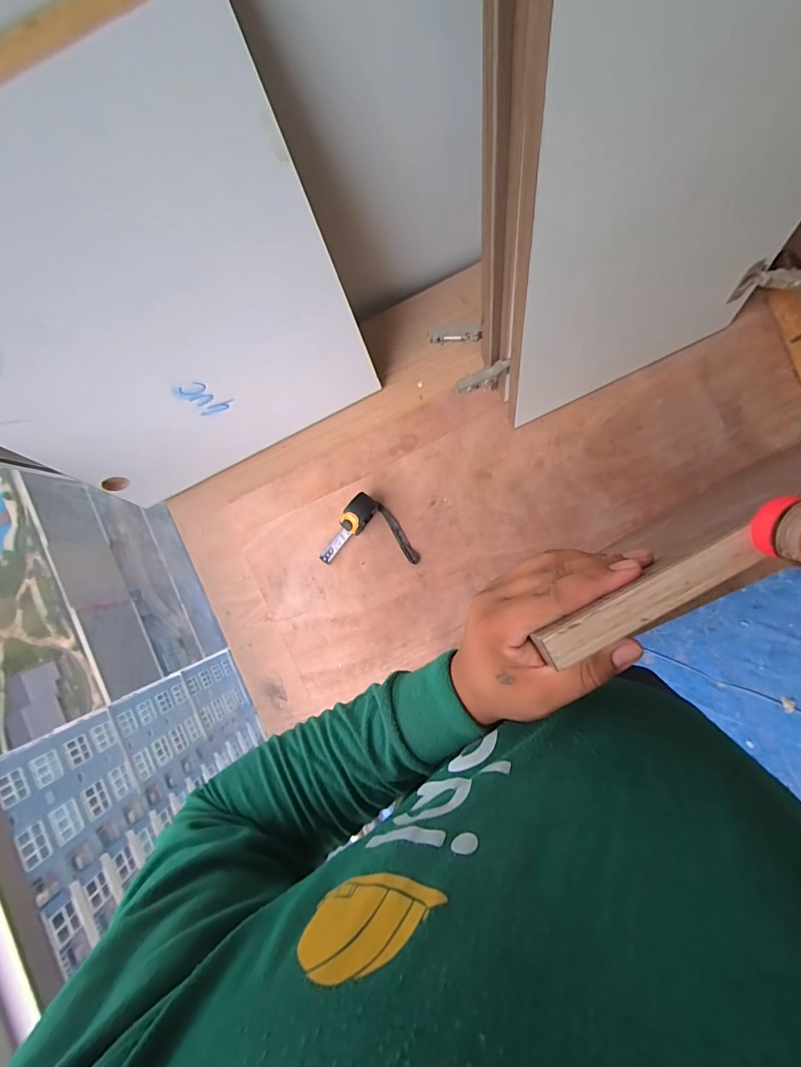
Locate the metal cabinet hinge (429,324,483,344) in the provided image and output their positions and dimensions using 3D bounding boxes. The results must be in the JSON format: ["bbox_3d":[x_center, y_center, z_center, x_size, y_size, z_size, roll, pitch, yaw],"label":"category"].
[{"bbox_3d":[0.074,-0.270,0.604,0.069,0.012,0.021,0,88,5],"label":"metal cabinet hinge"}]

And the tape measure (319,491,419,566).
[{"bbox_3d":[-0.040,0.021,0.666,0.128,0.053,0.121,33,91,5],"label":"tape measure"}]

